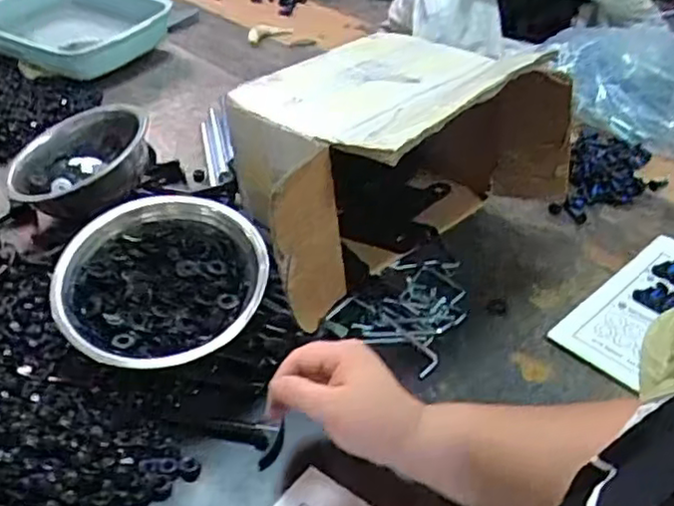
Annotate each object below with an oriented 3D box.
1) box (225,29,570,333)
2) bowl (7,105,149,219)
[{"bbox_3d":[0.043,-0.111,0.748,0.360,0.214,0.251,-25,45,-29],"label":"box"},{"bbox_3d":[-0.310,-0.112,0.863,0.172,0.069,0.172,-27,38,-7],"label":"bowl"}]

